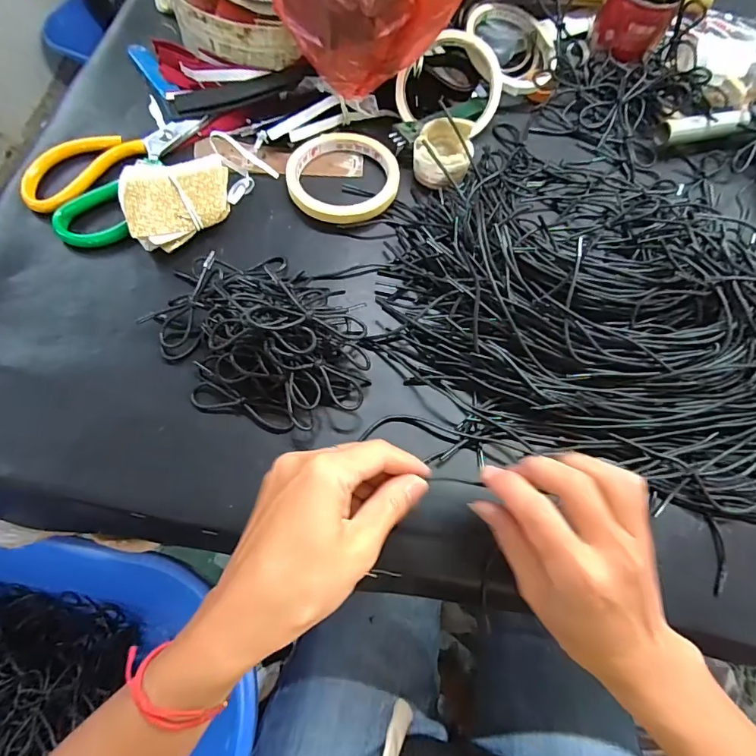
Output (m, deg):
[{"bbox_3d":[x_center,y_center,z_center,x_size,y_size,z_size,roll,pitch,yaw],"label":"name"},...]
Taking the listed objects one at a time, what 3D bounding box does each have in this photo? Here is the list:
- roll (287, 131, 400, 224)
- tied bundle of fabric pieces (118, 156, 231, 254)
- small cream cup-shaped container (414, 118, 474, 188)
[{"bbox_3d":[-0.029,-0.175,0.381,0.092,0.012,0.096,-1,70,-2],"label":"roll"},{"bbox_3d":[-0.156,-0.139,0.357,0.076,0.032,0.068,-16,71,-8],"label":"tied bundle of fabric pieces"},{"bbox_3d":[0.054,-0.187,0.374,0.046,0.032,0.045,14,70,3],"label":"small cream cup-shaped container"}]

